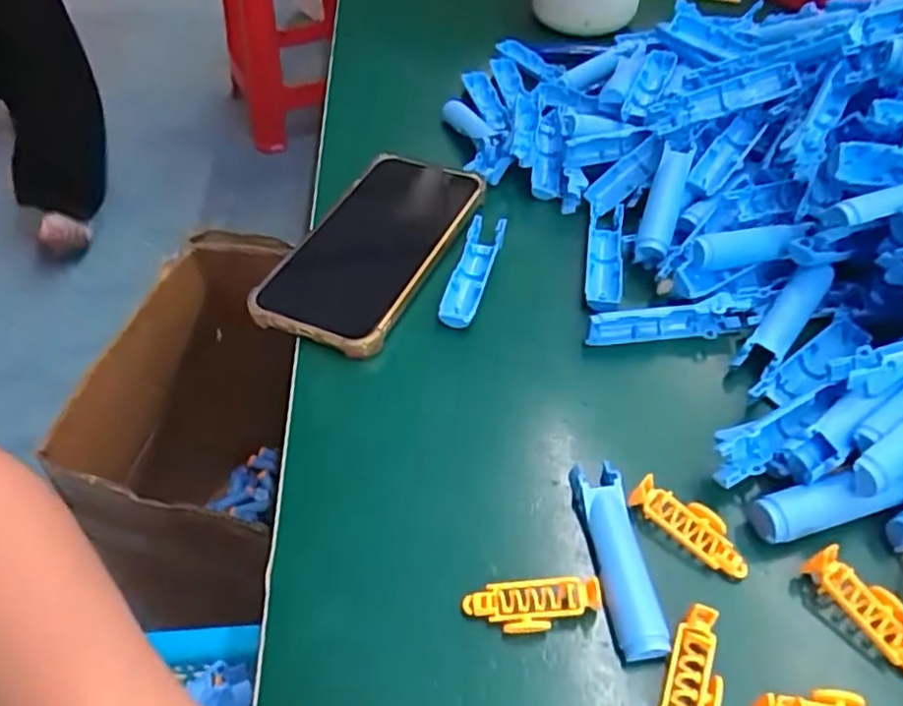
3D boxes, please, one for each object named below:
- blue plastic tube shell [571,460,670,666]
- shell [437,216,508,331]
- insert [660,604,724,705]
[{"bbox_3d":[0.062,0.077,0.261,0.019,0.012,0.074,-5,48,-5],"label":"blue plastic tube shell"},{"bbox_3d":[0.012,-0.042,0.375,0.018,0.020,0.077,12,49,10],"label":"shell"},{"bbox_3d":[0.081,0.110,0.231,0.018,0.014,0.047,16,50,14],"label":"insert"}]

